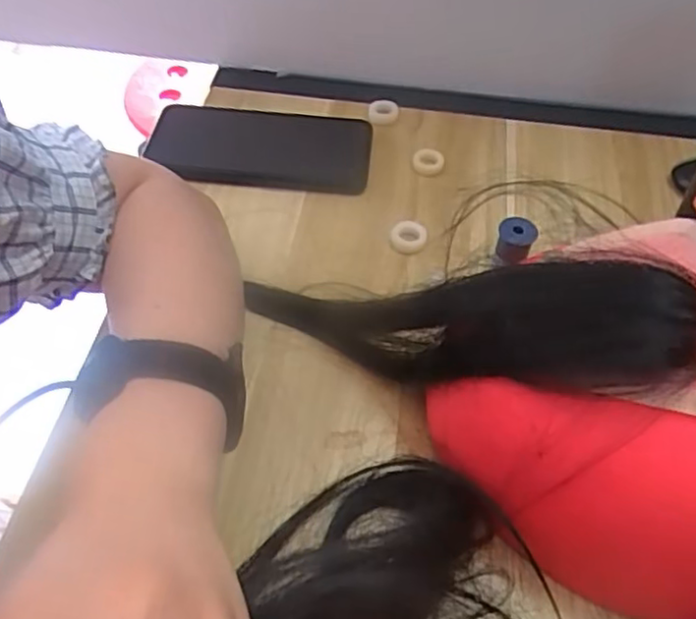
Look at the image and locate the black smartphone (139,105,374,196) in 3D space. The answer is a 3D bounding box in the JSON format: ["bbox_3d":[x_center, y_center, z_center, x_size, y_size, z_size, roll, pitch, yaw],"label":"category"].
[{"bbox_3d":[-0.066,-0.122,0.477,0.165,0.009,0.077,7,53,3],"label":"black smartphone"}]

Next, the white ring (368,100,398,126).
[{"bbox_3d":[0.028,-0.154,0.502,0.023,0.010,0.024,1,53,-1],"label":"white ring"}]

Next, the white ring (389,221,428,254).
[{"bbox_3d":[0.040,-0.048,0.424,0.024,0.007,0.026,1,53,-1],"label":"white ring"}]

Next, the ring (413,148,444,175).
[{"bbox_3d":[0.059,-0.110,0.473,0.023,0.007,0.023,1,53,-1],"label":"ring"}]

